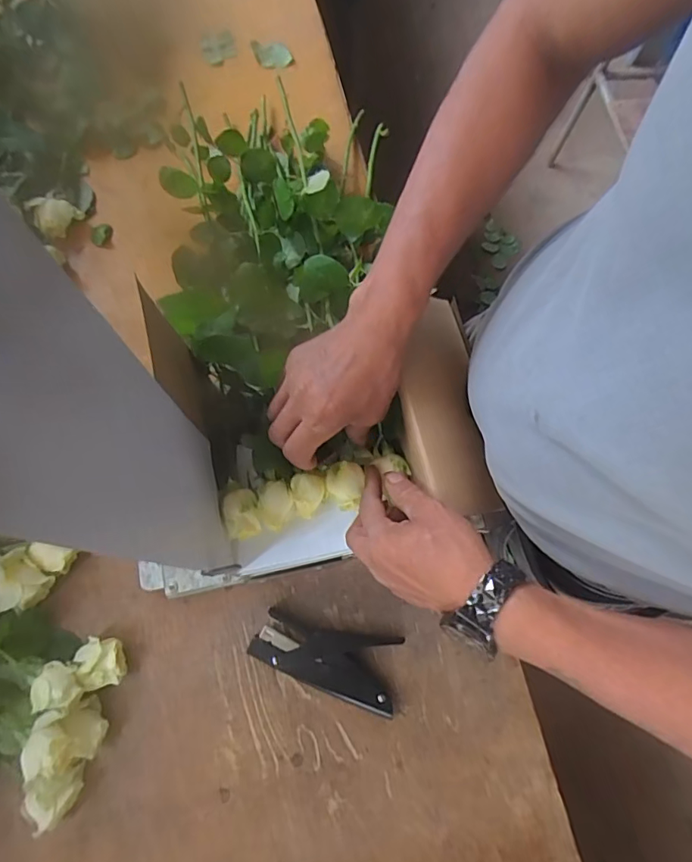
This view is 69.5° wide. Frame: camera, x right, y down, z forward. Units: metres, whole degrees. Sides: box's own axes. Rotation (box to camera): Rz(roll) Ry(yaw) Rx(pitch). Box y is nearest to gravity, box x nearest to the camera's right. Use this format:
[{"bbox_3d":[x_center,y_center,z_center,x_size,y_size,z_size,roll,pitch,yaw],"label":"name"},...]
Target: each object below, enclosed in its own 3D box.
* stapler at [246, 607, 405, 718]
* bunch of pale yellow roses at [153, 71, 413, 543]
[{"bbox_3d":[-0.021,0.232,0.510,0.146,0.024,0.068,14,73,3],"label":"stapler"},{"bbox_3d":[-0.073,-0.175,0.549,0.213,0.135,0.560,-6,63,-3],"label":"bunch of pale yellow roses"}]

